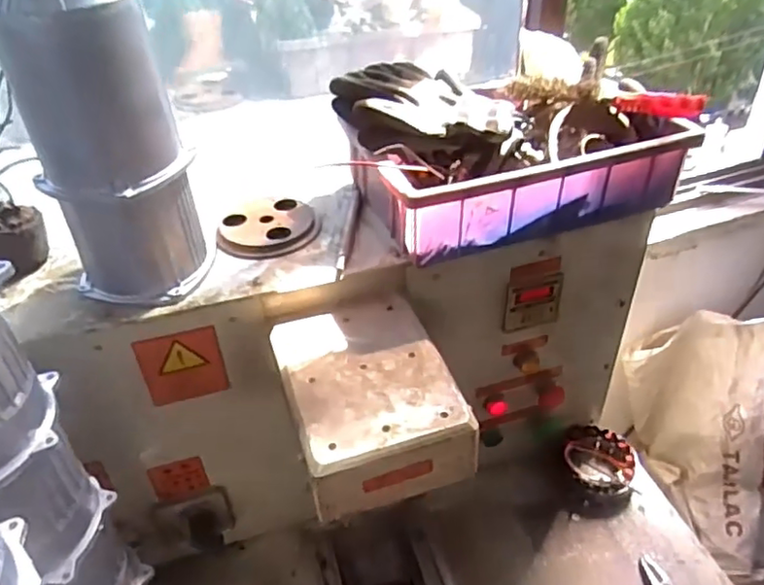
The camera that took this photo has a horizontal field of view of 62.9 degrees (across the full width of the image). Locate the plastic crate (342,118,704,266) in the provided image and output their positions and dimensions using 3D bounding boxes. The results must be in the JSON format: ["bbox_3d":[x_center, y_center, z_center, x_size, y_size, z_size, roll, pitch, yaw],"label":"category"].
[{"bbox_3d":[0.158,-0.147,0.738,0.355,0.106,0.199,-17,40,-14],"label":"plastic crate"}]

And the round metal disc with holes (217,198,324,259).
[{"bbox_3d":[-0.129,-0.078,0.731,0.108,0.021,0.104,-3,39,3],"label":"round metal disc with holes"}]

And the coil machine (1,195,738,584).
[{"bbox_3d":[0.010,0.209,0.699,0.772,0.456,0.490,-16,40,-13],"label":"coil machine"}]

